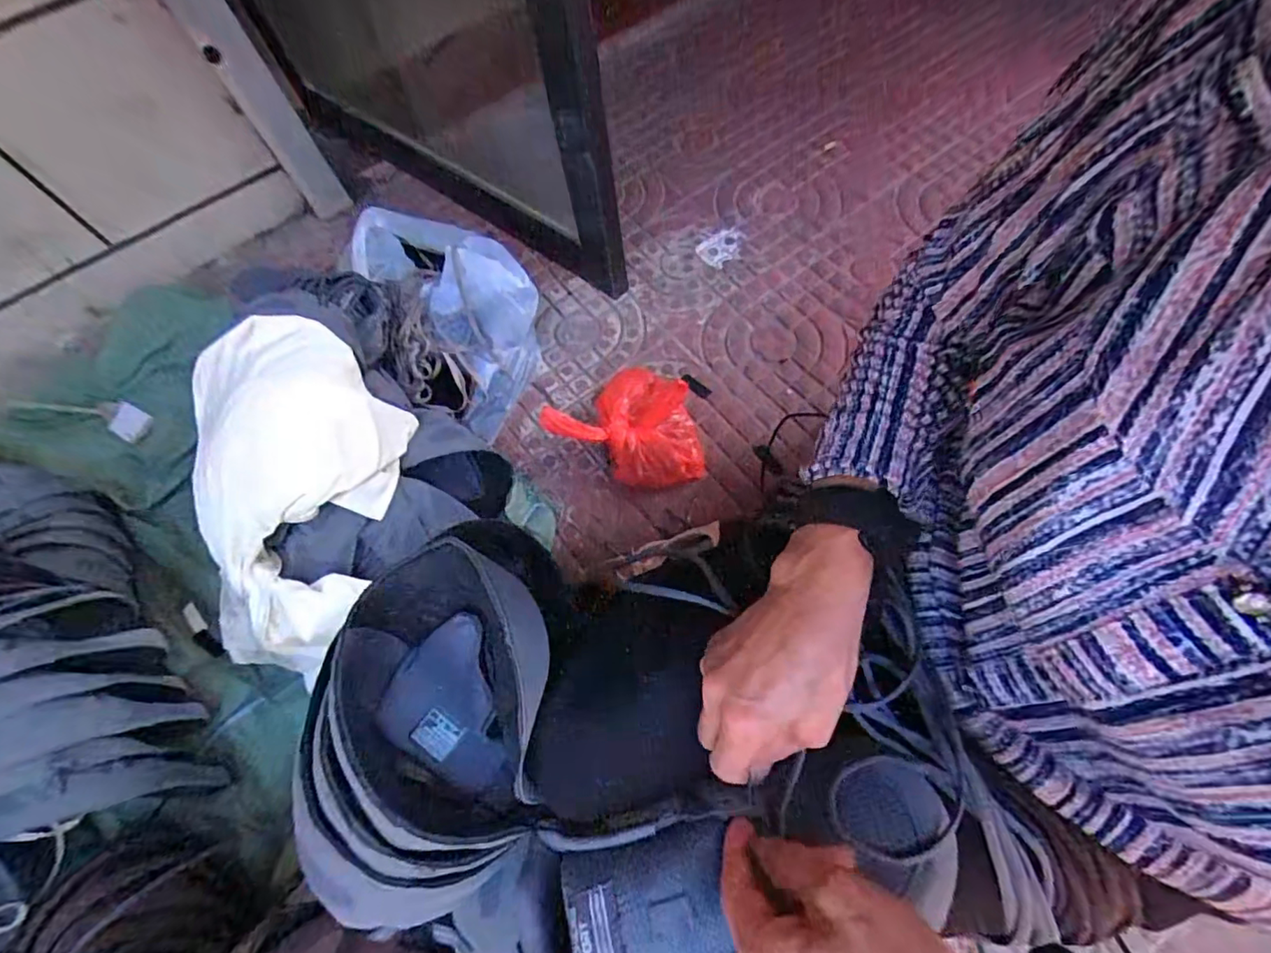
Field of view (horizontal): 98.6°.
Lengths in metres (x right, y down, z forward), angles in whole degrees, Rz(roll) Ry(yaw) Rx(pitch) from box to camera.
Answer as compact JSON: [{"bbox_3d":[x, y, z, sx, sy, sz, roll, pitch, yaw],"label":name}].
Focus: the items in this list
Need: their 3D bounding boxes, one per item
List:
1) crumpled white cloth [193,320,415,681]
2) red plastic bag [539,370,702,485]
[{"bbox_3d":[-0.442,0.023,0.702,0.226,0.170,0.437,19,105,11],"label":"crumpled white cloth"},{"bbox_3d":[-0.018,-0.094,0.839,0.225,0.122,0.216,-7,65,0],"label":"red plastic bag"}]

